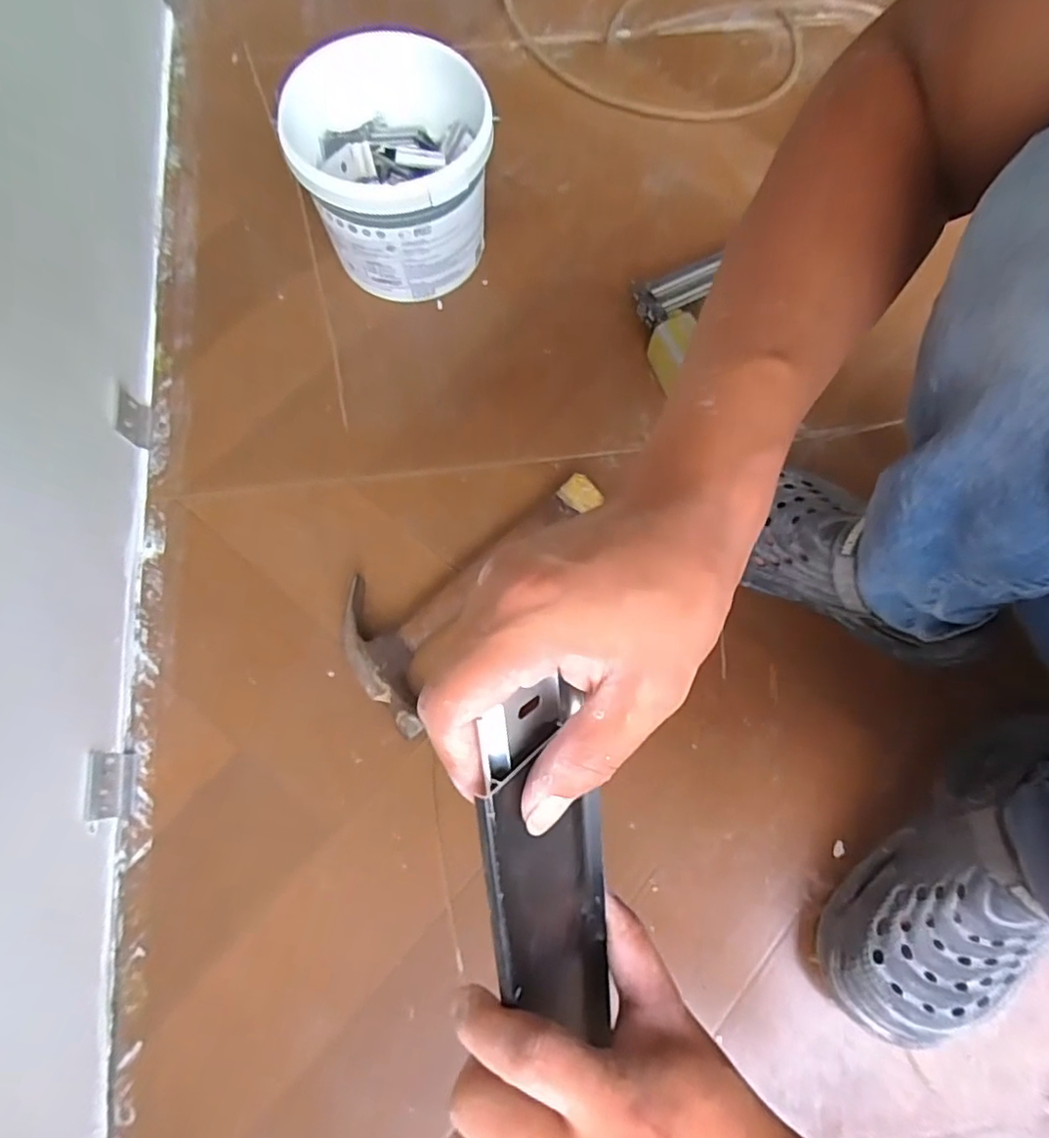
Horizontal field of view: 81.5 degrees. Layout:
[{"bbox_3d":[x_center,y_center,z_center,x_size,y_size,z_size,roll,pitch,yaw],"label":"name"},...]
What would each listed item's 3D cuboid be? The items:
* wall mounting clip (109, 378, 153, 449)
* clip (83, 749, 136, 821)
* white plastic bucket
[{"bbox_3d":[-0.396,-0.153,0.612,0.022,0.045,0.056,-8,74,-4],"label":"wall mounting clip"},{"bbox_3d":[-0.353,0.183,0.518,0.017,0.038,0.054,-2,74,-2],"label":"clip"},{"bbox_3d":[-0.129,-0.393,0.619,0.182,0.153,0.179,0,74,-2],"label":"white plastic bucket"}]

